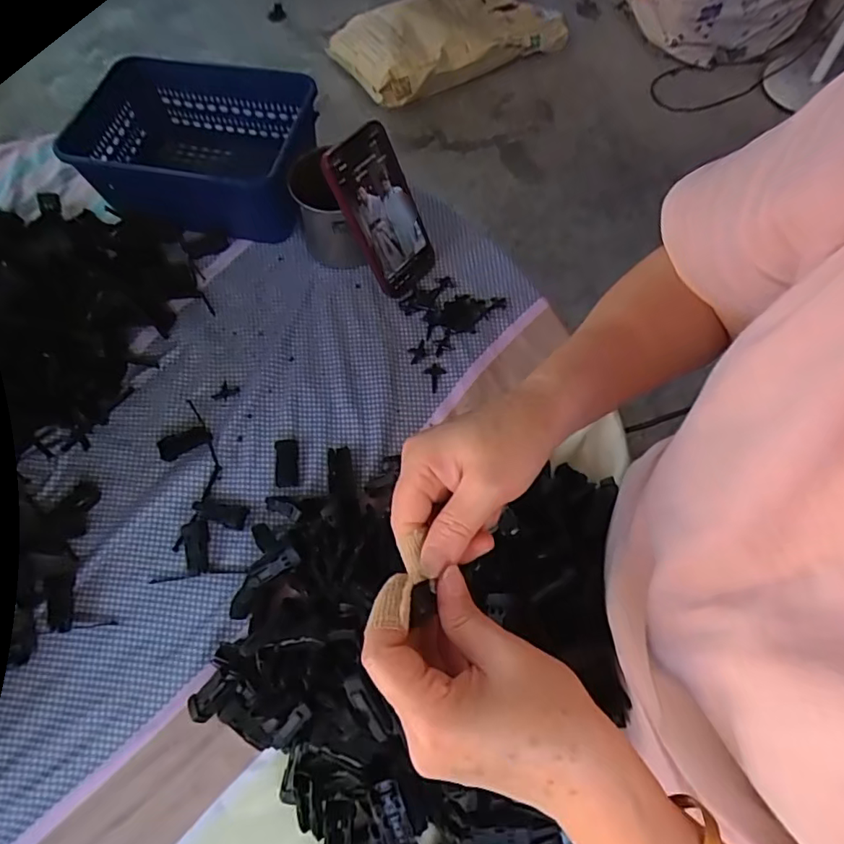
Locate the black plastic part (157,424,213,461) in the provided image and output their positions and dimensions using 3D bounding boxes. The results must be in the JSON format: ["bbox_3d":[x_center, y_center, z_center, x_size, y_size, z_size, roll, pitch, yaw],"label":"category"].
[{"bbox_3d":[-0.228,0.018,0.523,0.048,0.004,0.025,-26,68,-11],"label":"black plastic part"}]

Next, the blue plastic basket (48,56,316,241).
[{"bbox_3d":[-0.251,-0.309,0.615,0.271,0.094,0.181,16,66,7],"label":"blue plastic basket"}]

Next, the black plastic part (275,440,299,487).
[{"bbox_3d":[-0.128,0.038,0.513,0.020,0.007,0.046,-7,66,-3],"label":"black plastic part"}]

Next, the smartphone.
[{"bbox_3d":[-0.037,-0.208,0.546,0.015,0.155,0.077,25,64,43],"label":"smartphone"}]

